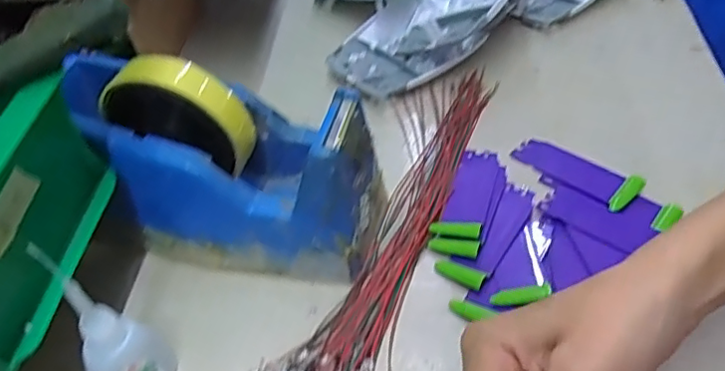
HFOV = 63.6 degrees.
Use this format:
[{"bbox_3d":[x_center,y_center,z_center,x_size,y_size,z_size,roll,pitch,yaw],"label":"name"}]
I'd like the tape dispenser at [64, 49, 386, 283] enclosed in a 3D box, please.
[{"bbox_3d":[-0.081,-0.016,0.333,0.177,0.107,0.075,6,48,11],"label":"tape dispenser"}]

